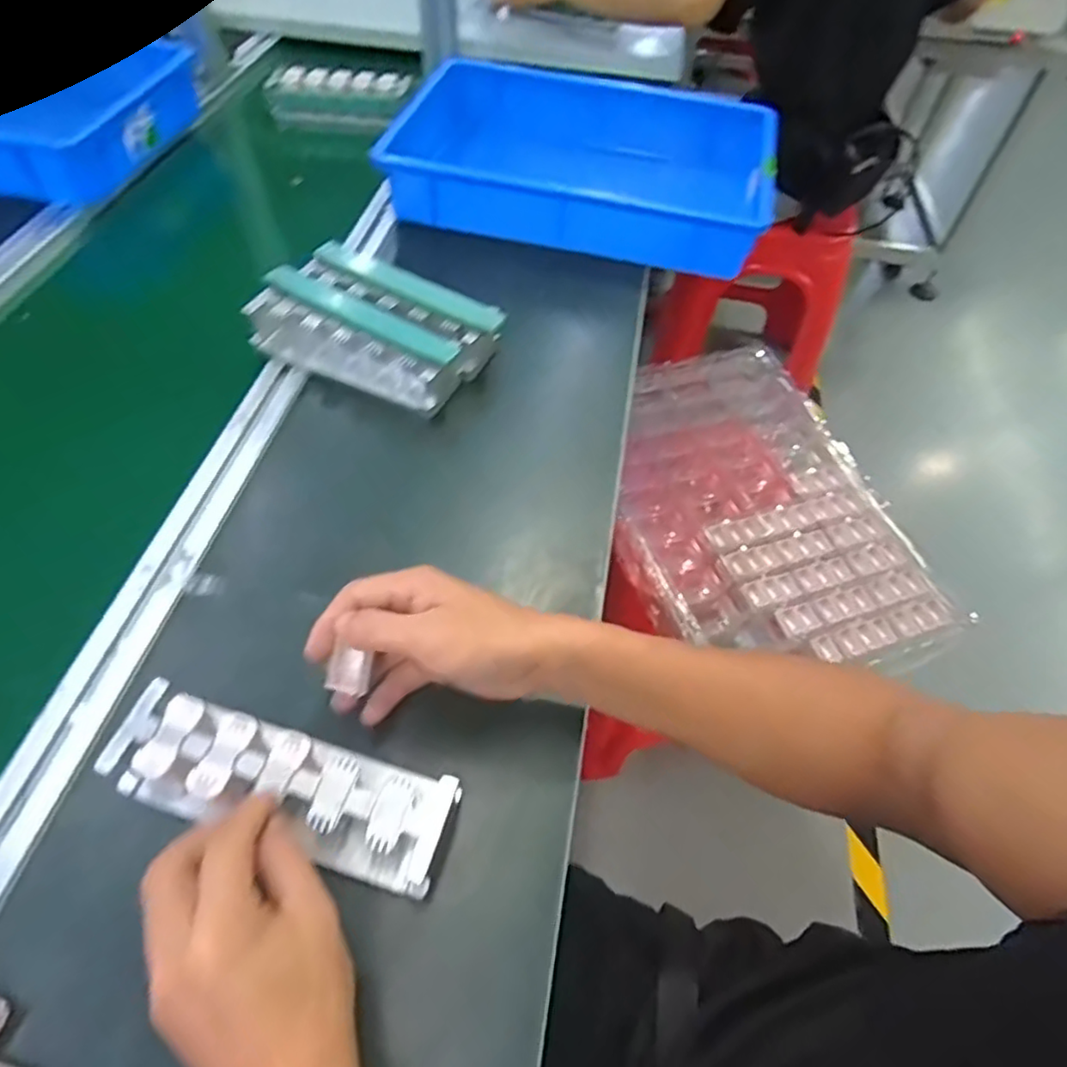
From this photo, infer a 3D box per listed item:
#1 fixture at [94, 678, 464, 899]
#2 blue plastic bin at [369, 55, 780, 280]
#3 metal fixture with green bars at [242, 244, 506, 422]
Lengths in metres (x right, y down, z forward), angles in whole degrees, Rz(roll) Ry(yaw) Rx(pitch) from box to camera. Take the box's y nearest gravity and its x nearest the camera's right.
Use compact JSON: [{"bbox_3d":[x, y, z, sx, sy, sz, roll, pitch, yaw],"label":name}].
[{"bbox_3d":[-0.140,0.142,0.364,0.189,0.042,0.062,16,55,6],"label":"fixture"},{"bbox_3d":[0.062,-0.448,0.778,0.427,0.079,0.301,14,54,7],"label":"blue plastic bin"},{"bbox_3d":[-0.144,-0.187,0.595,0.205,0.055,0.113,25,57,14],"label":"metal fixture with green bars"}]

